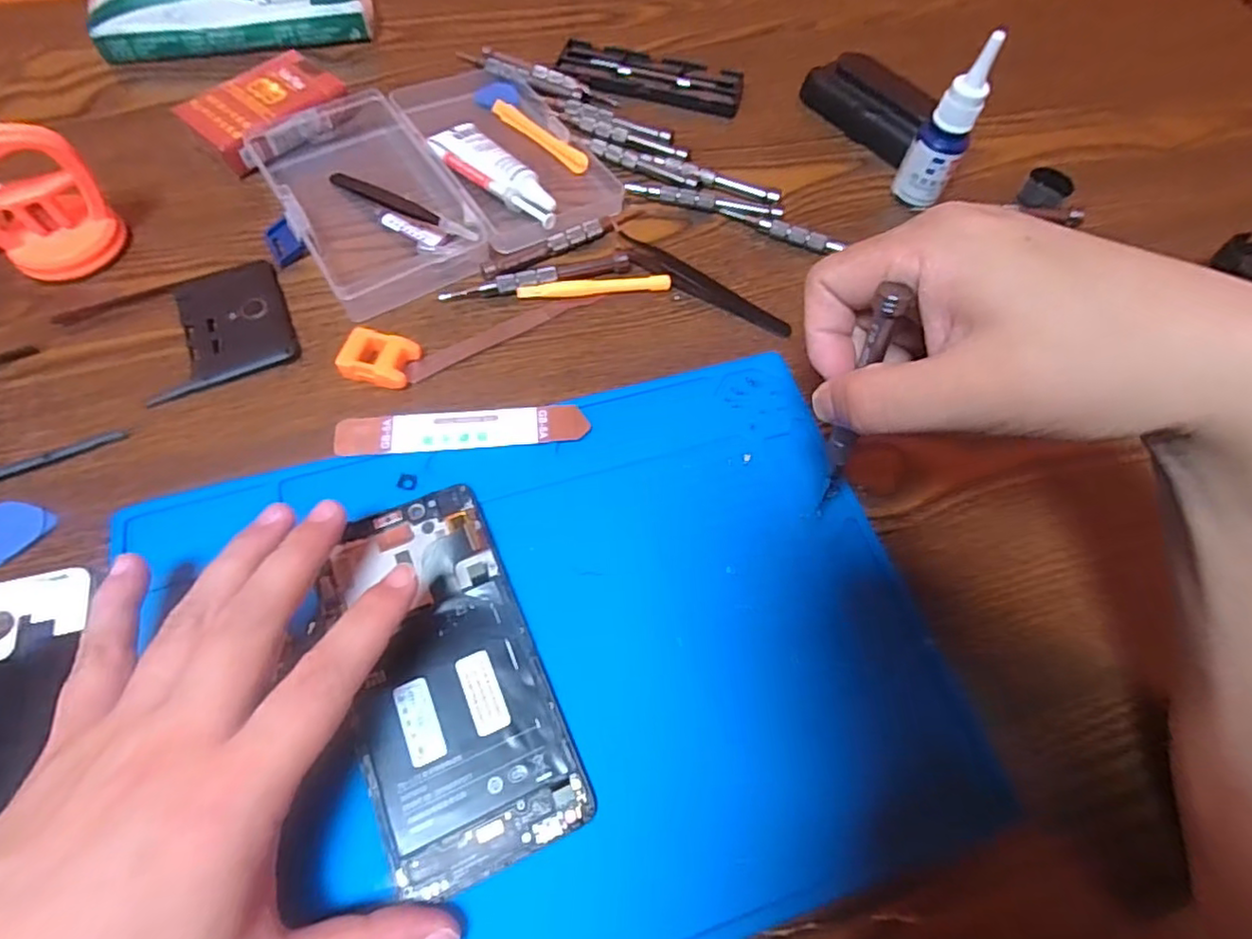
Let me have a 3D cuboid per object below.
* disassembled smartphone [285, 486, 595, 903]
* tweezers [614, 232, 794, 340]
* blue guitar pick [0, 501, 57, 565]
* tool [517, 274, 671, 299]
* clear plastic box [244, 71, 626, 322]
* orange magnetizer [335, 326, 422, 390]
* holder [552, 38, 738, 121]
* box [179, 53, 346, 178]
[{"bbox_3d":[-0.074,0.079,0.250,0.076,0.006,0.146,-22,65,-14],"label":"disassembled smartphone"},{"bbox_3d":[0.043,-0.102,0.350,0.104,0.012,0.012,28,64,11],"label":"tweezers"},{"bbox_3d":[-0.267,0.025,0.273,0.025,0.005,0.030,38,66,16],"label":"blue guitar pick"},{"bbox_3d":[-0.017,-0.101,0.350,0.083,0.006,0.010,-7,63,-7],"label":"tool"},{"bbox_3d":[-0.112,-0.181,0.377,0.174,0.022,0.162,-29,67,-17],"label":"clear plastic box"},{"bbox_3d":[-0.124,-0.055,0.316,0.034,0.012,0.028,14,62,4],"label":"orange magnetizer"},{"bbox_3d":[0.017,-0.269,0.436,0.124,0.009,0.050,13,62,3],"label":"holder"},{"bbox_3d":[-0.220,-0.219,0.391,0.052,0.026,0.087,38,66,15],"label":"box"}]

